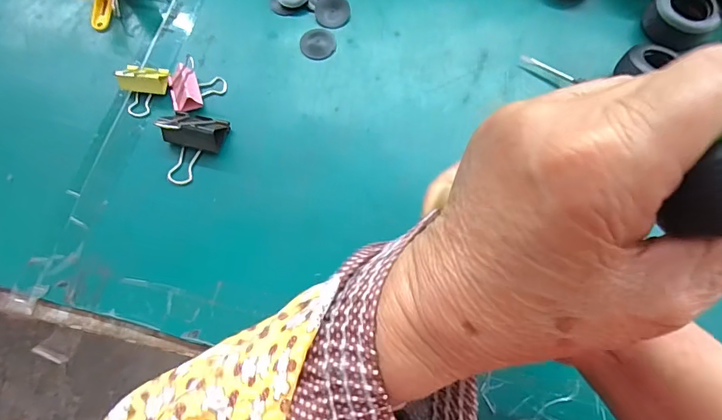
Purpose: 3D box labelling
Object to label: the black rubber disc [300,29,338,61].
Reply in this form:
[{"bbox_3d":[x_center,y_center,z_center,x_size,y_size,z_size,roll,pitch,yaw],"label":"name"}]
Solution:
[{"bbox_3d":[-0.033,-0.133,0.326,0.027,0.004,0.028,0,69,1],"label":"black rubber disc"}]

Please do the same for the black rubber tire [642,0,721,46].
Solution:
[{"bbox_3d":[0.247,-0.150,0.318,0.046,0.029,0.037,38,74,14],"label":"black rubber tire"}]

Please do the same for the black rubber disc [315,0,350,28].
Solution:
[{"bbox_3d":[-0.023,-0.164,0.336,0.027,0.006,0.030,-33,72,-11],"label":"black rubber disc"}]

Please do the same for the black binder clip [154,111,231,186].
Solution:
[{"bbox_3d":[-0.122,-0.047,0.284,0.040,0.026,0.052,14,70,6],"label":"black binder clip"}]

